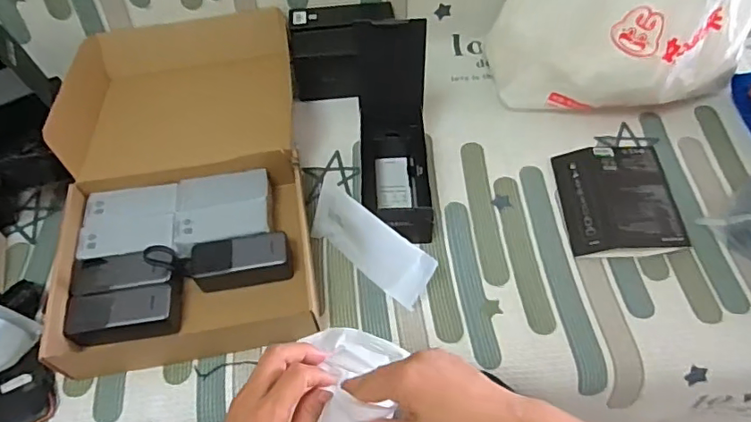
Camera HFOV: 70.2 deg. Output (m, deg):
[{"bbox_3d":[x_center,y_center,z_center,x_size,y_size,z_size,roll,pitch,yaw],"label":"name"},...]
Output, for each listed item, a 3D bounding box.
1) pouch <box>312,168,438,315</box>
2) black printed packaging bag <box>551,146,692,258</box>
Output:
[{"bbox_3d":[-0.010,0.046,0.729,0.195,0.095,0.015,37,37,25],"label":"pouch"},{"bbox_3d":[0.359,-0.020,0.793,0.154,0.034,0.189,-1,57,1],"label":"black printed packaging bag"}]

